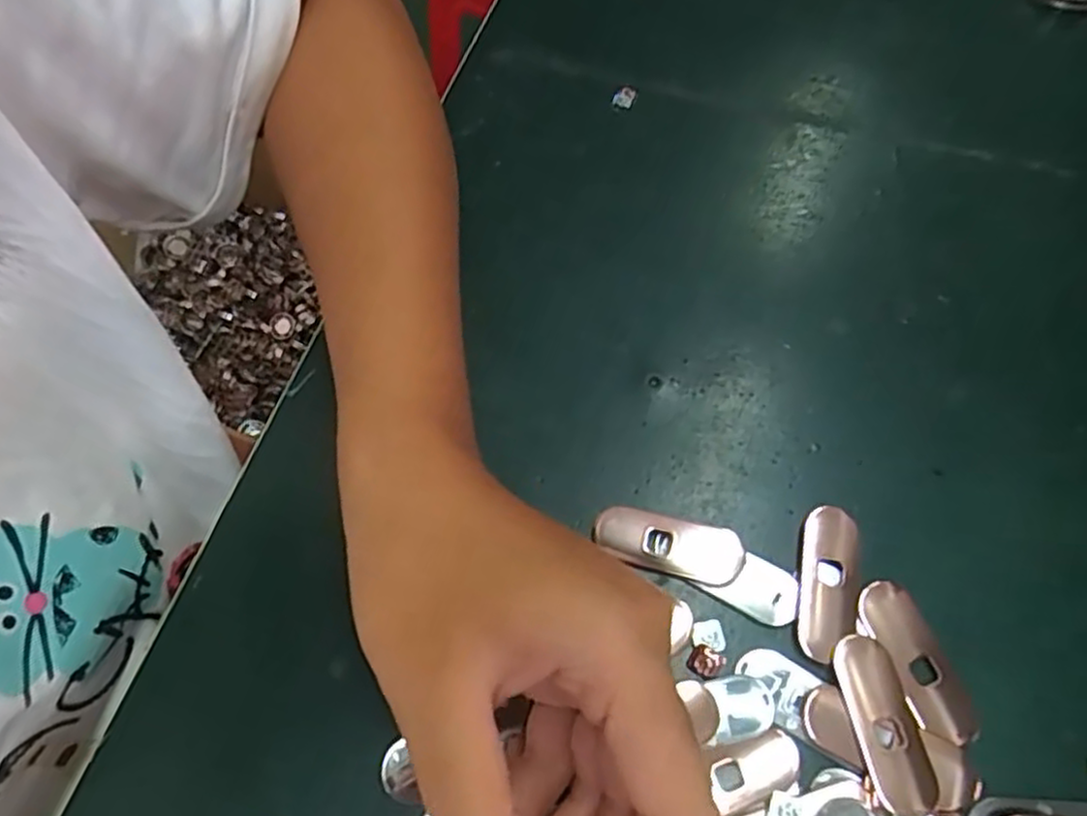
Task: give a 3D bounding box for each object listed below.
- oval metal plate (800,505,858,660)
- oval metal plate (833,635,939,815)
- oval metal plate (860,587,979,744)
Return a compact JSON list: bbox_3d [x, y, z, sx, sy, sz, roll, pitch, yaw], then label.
[{"bbox_3d":[0.094,0.057,0.237,0.018,0.007,0.048,7,66,5],"label":"oval metal plate"},{"bbox_3d":[0.103,0.095,0.220,0.019,0.004,0.049,-12,66,-3],"label":"oval metal plate"},{"bbox_3d":[0.118,0.079,0.228,0.019,0.004,0.049,-21,66,-7],"label":"oval metal plate"}]

